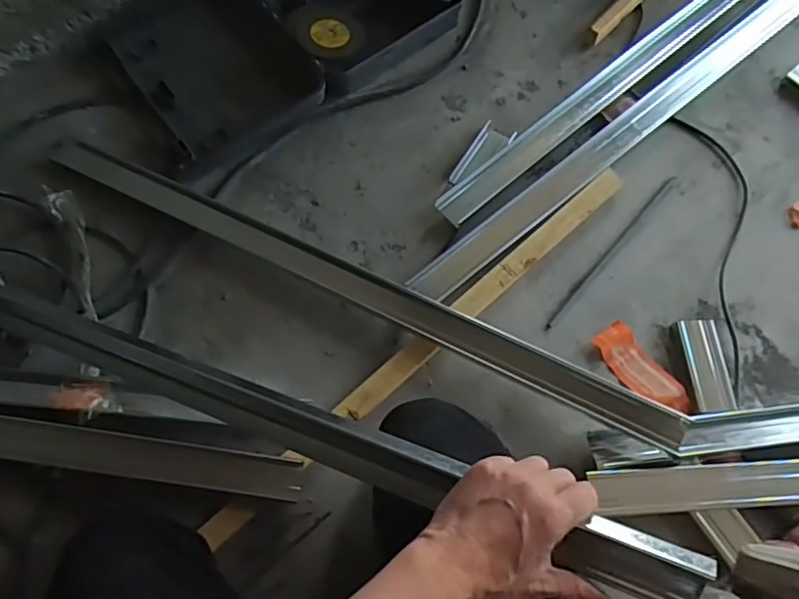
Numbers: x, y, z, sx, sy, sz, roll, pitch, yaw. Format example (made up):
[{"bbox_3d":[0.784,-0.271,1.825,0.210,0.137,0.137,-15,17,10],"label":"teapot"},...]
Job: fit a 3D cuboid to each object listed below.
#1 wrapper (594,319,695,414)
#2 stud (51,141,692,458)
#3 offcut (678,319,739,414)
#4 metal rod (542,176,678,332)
[{"bbox_3d":[0.315,0.094,0.756,0.054,0.018,0.139,-34,73,-10],"label":"wrapper"},{"bbox_3d":[-0.076,-0.032,0.787,0.933,0.047,0.070,25,73,10],"label":"stud"},{"bbox_3d":[0.399,0.085,0.754,0.055,0.020,0.122,-5,70,-1],"label":"offcut"},{"bbox_3d":[0.298,-0.070,0.824,0.011,0.012,0.301,39,76,14],"label":"metal rod"}]

